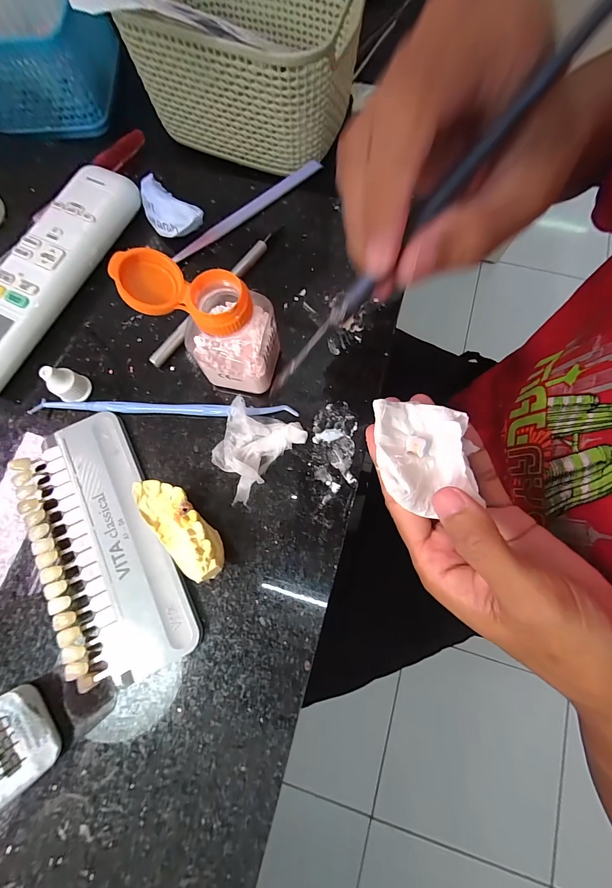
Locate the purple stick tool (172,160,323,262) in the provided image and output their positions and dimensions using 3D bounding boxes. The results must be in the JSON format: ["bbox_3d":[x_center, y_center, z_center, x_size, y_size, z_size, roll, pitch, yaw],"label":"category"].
[{"bbox_3d":[-0.042,-0.174,0.246,0.132,0.004,0.009,-38,78,-8],"label":"purple stick tool"}]

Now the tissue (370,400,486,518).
[{"bbox_3d":[0.063,0.004,0.173,0.050,0.014,0.057,-3,75,0],"label":"tissue"}]

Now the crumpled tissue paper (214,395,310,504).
[{"bbox_3d":[-0.034,0.002,0.199,0.045,0.013,0.056,34,79,9],"label":"crumpled tissue paper"}]

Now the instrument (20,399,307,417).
[{"bbox_3d":[-0.090,-0.023,0.208,0.168,0.004,0.008,2,75,2],"label":"instrument"}]

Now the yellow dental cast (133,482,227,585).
[{"bbox_3d":[-0.067,0.045,0.180,0.026,0.028,0.063,-39,78,-8],"label":"yellow dental cast"}]

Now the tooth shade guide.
[{"bbox_3d":[-0.116,0.056,0.186,0.066,0.013,0.144,-27,76,-6],"label":"tooth shade guide"}]

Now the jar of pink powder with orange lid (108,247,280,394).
[{"bbox_3d":[-0.051,-0.061,0.181,0.067,0.073,0.043,0,75,1],"label":"jar of pink powder with orange lid"}]

